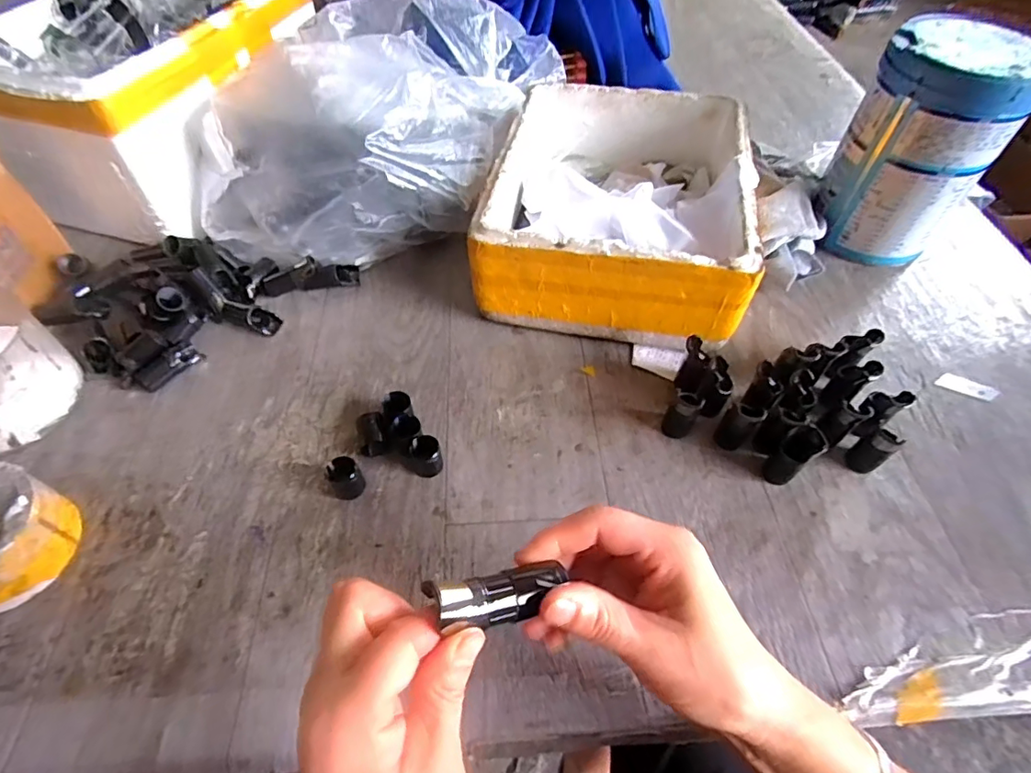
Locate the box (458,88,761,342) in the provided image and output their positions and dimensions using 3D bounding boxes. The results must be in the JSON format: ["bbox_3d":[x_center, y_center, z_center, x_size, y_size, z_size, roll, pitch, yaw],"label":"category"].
[{"bbox_3d":[0.101,-0.179,0.523,0.240,0.104,0.278,12,54,8],"label":"box"}]

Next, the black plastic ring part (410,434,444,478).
[{"bbox_3d":[-0.068,0.054,0.400,0.021,0.030,0.020,1,54,-1],"label":"black plastic ring part"}]

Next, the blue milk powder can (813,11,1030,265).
[{"bbox_3d":[0.387,-0.227,0.514,0.123,0.191,0.119,30,59,20],"label":"blue milk powder can"}]

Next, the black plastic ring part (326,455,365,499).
[{"bbox_3d":[-0.126,0.068,0.387,0.022,0.031,0.018,-29,59,-20],"label":"black plastic ring part"}]

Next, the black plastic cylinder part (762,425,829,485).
[{"bbox_3d":[0.206,0.054,0.390,0.024,0.054,0.024,1,54,-1],"label":"black plastic cylinder part"}]

